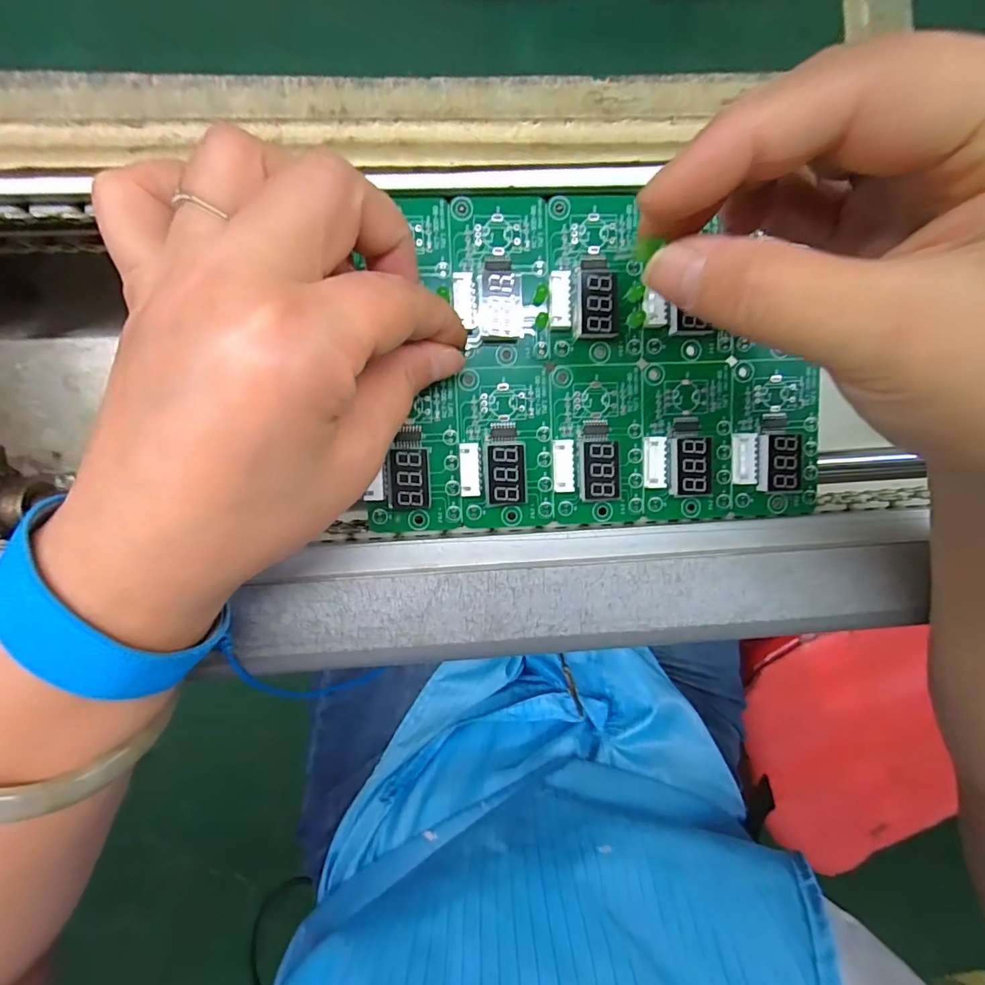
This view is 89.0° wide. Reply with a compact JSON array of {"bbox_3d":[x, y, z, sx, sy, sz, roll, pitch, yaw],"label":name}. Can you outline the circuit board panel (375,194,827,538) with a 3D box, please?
[{"bbox_3d":[0.043,-0.049,0.195,0.171,0.013,0.124,-3,94,-6],"label":"circuit board panel"}]

